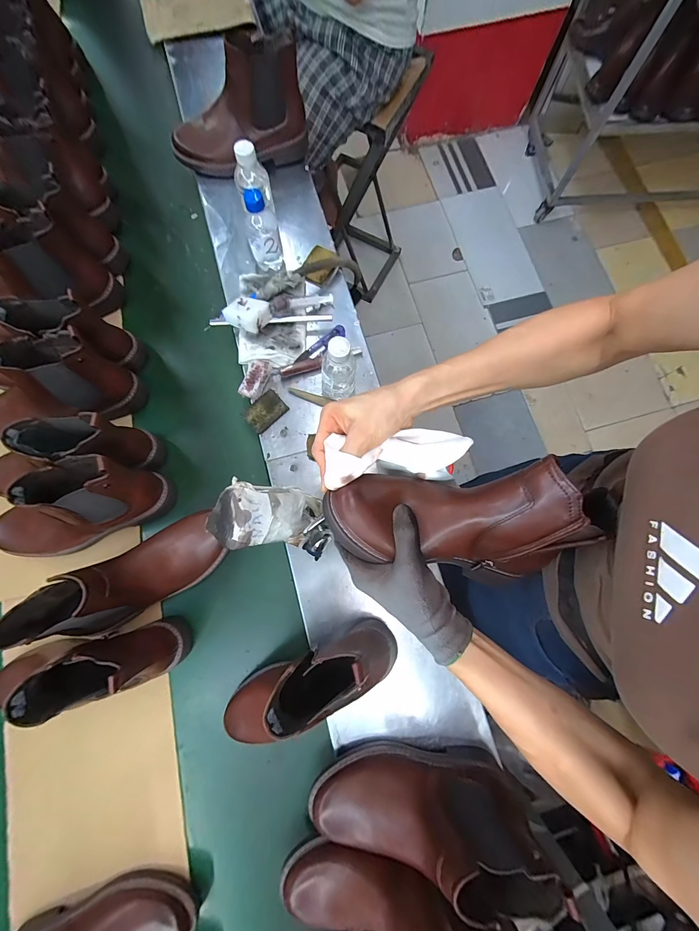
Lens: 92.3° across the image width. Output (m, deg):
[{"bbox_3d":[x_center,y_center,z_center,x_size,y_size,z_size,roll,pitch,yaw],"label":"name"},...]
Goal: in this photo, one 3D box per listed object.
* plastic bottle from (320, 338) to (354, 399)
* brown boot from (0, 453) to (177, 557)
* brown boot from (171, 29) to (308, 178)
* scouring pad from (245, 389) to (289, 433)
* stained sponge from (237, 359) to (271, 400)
[{"bbox_3d":[-0.018,-0.150,0.532,0.053,0.130,0.045,1,78,0],"label":"plastic bottle"},{"bbox_3d":[-0.426,0.068,0.497,0.265,0.159,0.090,-22,79,-5],"label":"brown boot"},{"bbox_3d":[-0.217,-0.667,0.628,0.253,0.163,0.084,-18,79,-4],"label":"brown boot"},{"bbox_3d":[-0.145,-0.095,0.580,0.068,0.012,0.048,-43,81,-9],"label":"scouring pad"},{"bbox_3d":[-0.160,-0.149,0.571,0.033,0.029,0.071,20,78,4],"label":"stained sponge"}]

